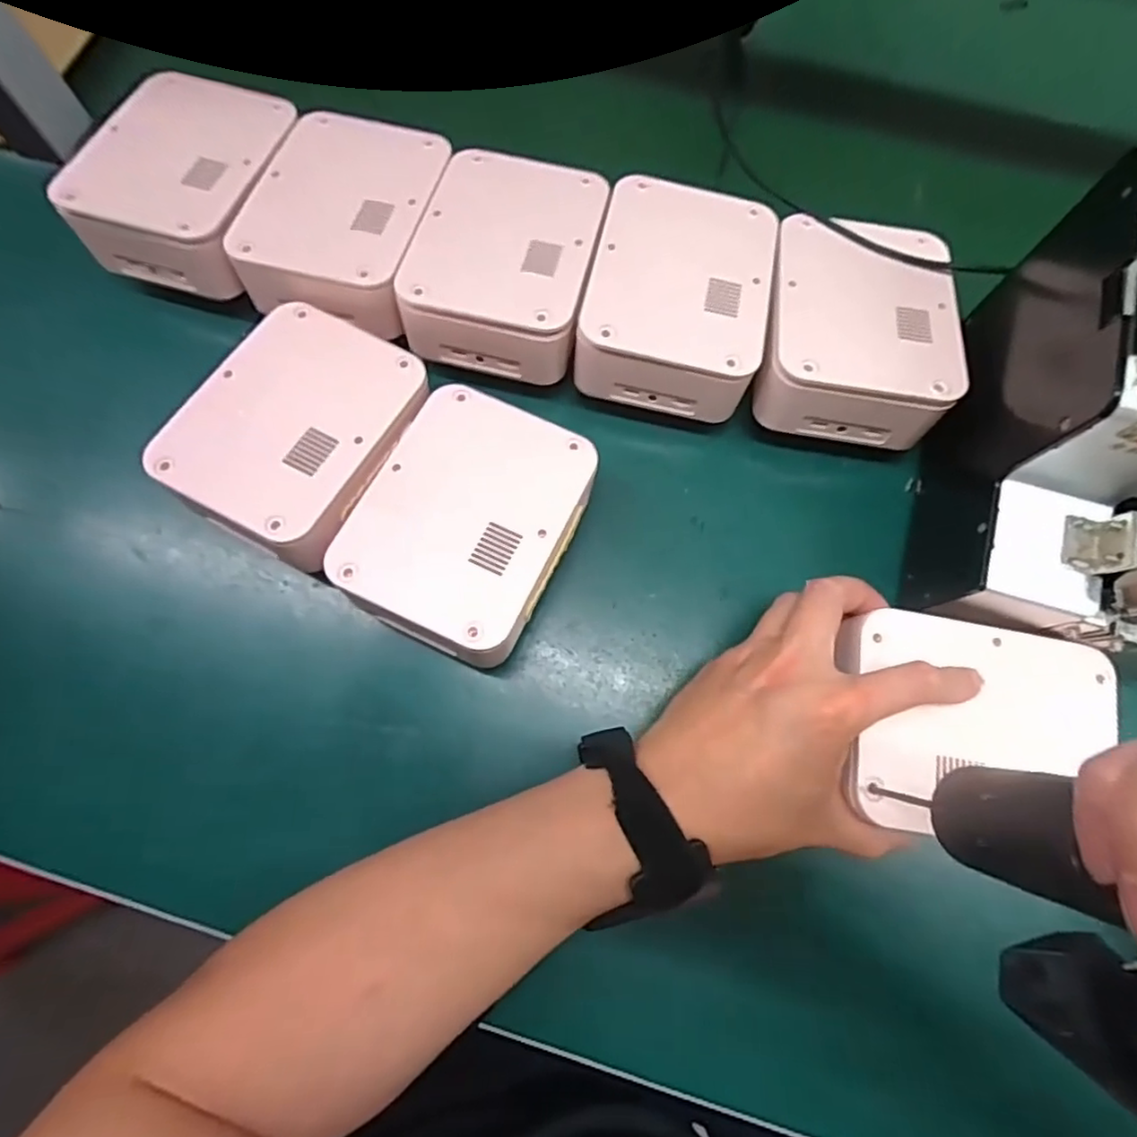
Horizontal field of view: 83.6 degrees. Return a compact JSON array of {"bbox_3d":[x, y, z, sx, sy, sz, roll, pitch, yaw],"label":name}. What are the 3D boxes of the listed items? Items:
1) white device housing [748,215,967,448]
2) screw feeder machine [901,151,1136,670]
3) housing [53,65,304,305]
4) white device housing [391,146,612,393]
[{"bbox_3d":[0.163,-0.135,0.374,0.101,0.066,0.131,12,72,2],"label":"white device housing"},{"bbox_3d":[0.266,-0.057,0.286,0.123,0.142,0.168,14,68,4],"label":"screw feeder machine"},{"bbox_3d":[-0.229,-0.235,0.382,0.102,0.042,0.125,13,72,3],"label":"housing"},{"bbox_3d":[-0.035,-0.181,0.374,0.100,0.044,0.130,12,72,2],"label":"white device housing"}]

